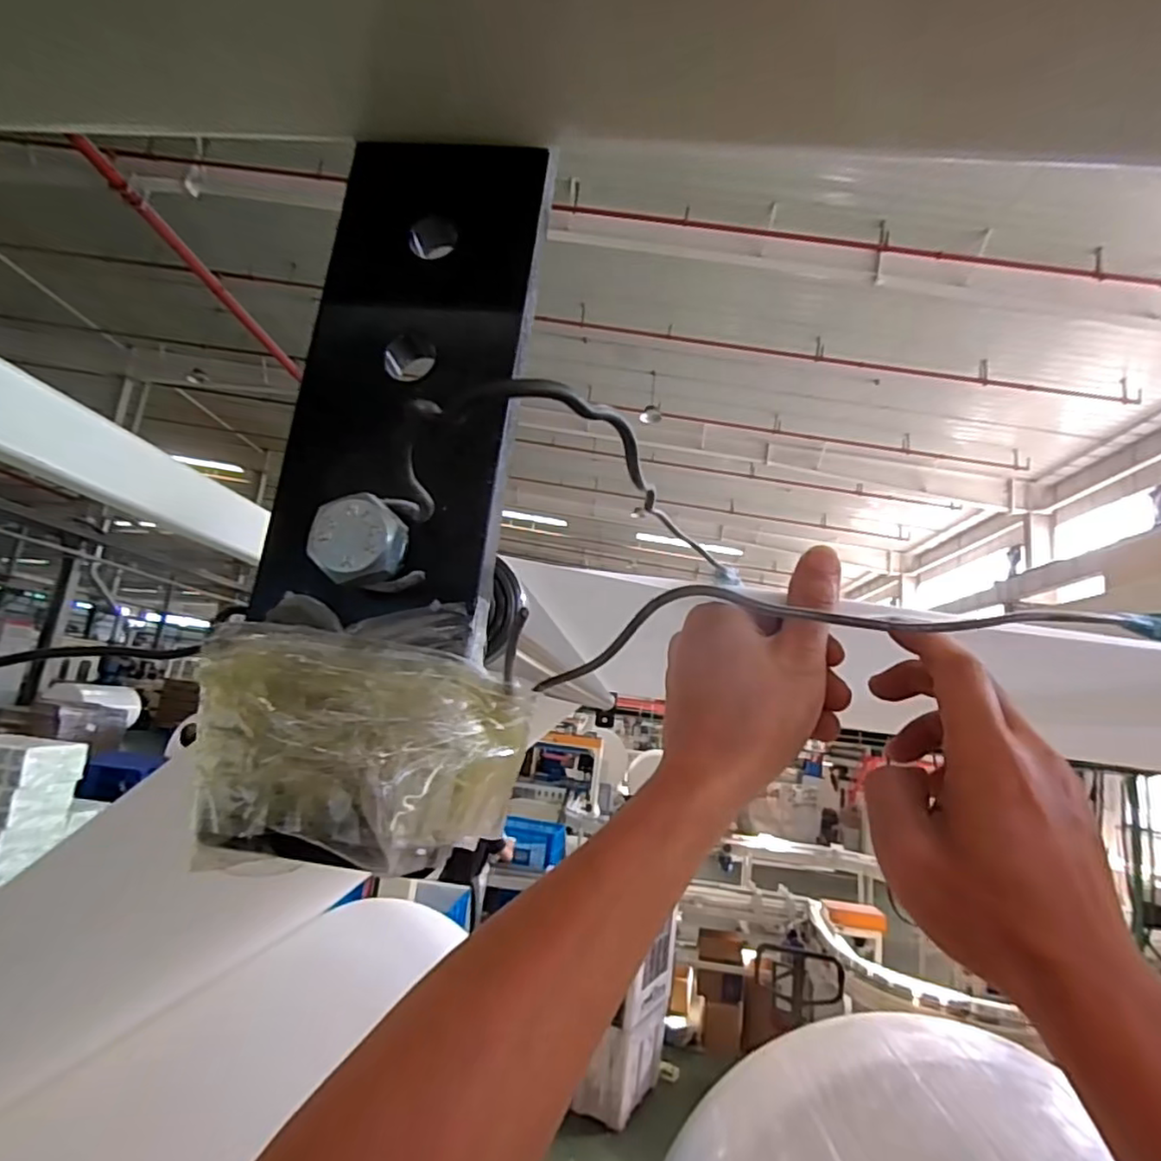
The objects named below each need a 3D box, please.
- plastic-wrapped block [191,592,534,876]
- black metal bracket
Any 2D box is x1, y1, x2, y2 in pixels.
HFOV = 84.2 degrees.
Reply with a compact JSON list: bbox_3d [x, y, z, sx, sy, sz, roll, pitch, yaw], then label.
[{"bbox_3d":[-0.063,0.044,0.188,0.091,0.067,0.038,5,-13,8],"label":"plastic-wrapped block"},{"bbox_3d":[-0.052,-0.069,0.209,0.067,0.162,0.010,7,-12,0],"label":"black metal bracket"}]

